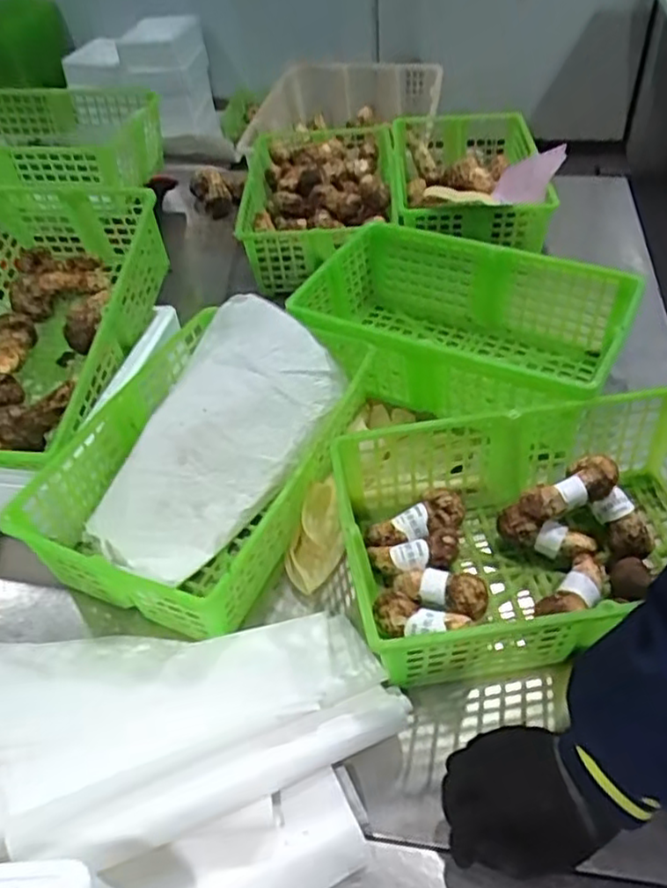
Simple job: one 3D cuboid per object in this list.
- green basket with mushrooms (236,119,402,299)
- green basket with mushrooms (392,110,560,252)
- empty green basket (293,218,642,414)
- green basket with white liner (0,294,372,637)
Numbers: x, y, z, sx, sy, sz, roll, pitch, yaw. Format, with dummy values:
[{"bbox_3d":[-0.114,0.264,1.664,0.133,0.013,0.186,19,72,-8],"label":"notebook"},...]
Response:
[{"bbox_3d":[-0.017,-0.370,1.045,0.215,0.102,0.379,-2,45,2],"label":"green basket with mushrooms"},{"bbox_3d":[0.200,-0.405,1.069,0.227,0.095,0.379,2,45,7],"label":"green basket with mushrooms"},{"bbox_3d":[0.142,-0.128,0.794,0.338,0.119,0.225,16,49,20],"label":"empty green basket"},{"bbox_3d":[-0.119,0.011,0.692,0.226,0.106,0.348,16,48,19],"label":"green basket with white liner"}]

